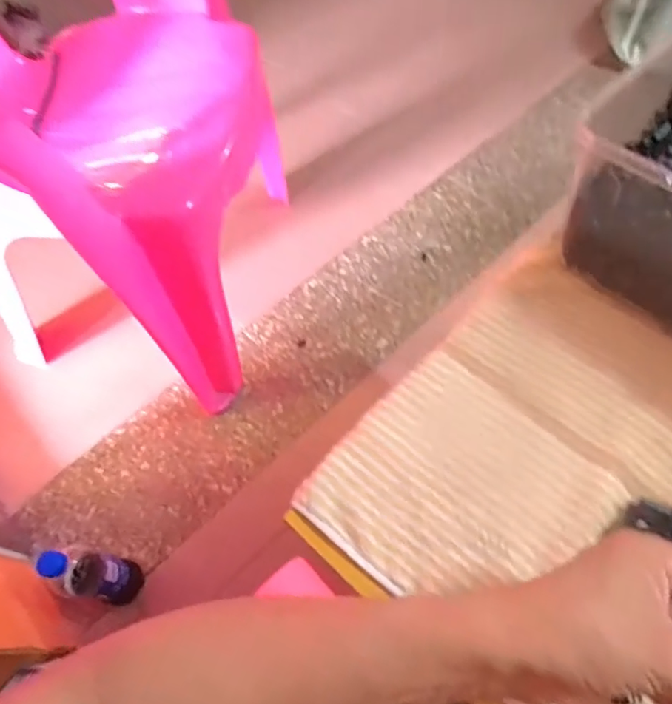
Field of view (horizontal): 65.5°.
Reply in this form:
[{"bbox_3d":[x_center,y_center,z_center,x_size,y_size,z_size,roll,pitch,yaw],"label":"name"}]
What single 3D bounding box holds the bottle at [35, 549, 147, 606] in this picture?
[{"bbox_3d":[-0.320,0.307,0.713,0.055,0.235,0.061,11,62,9],"label":"bottle"}]

